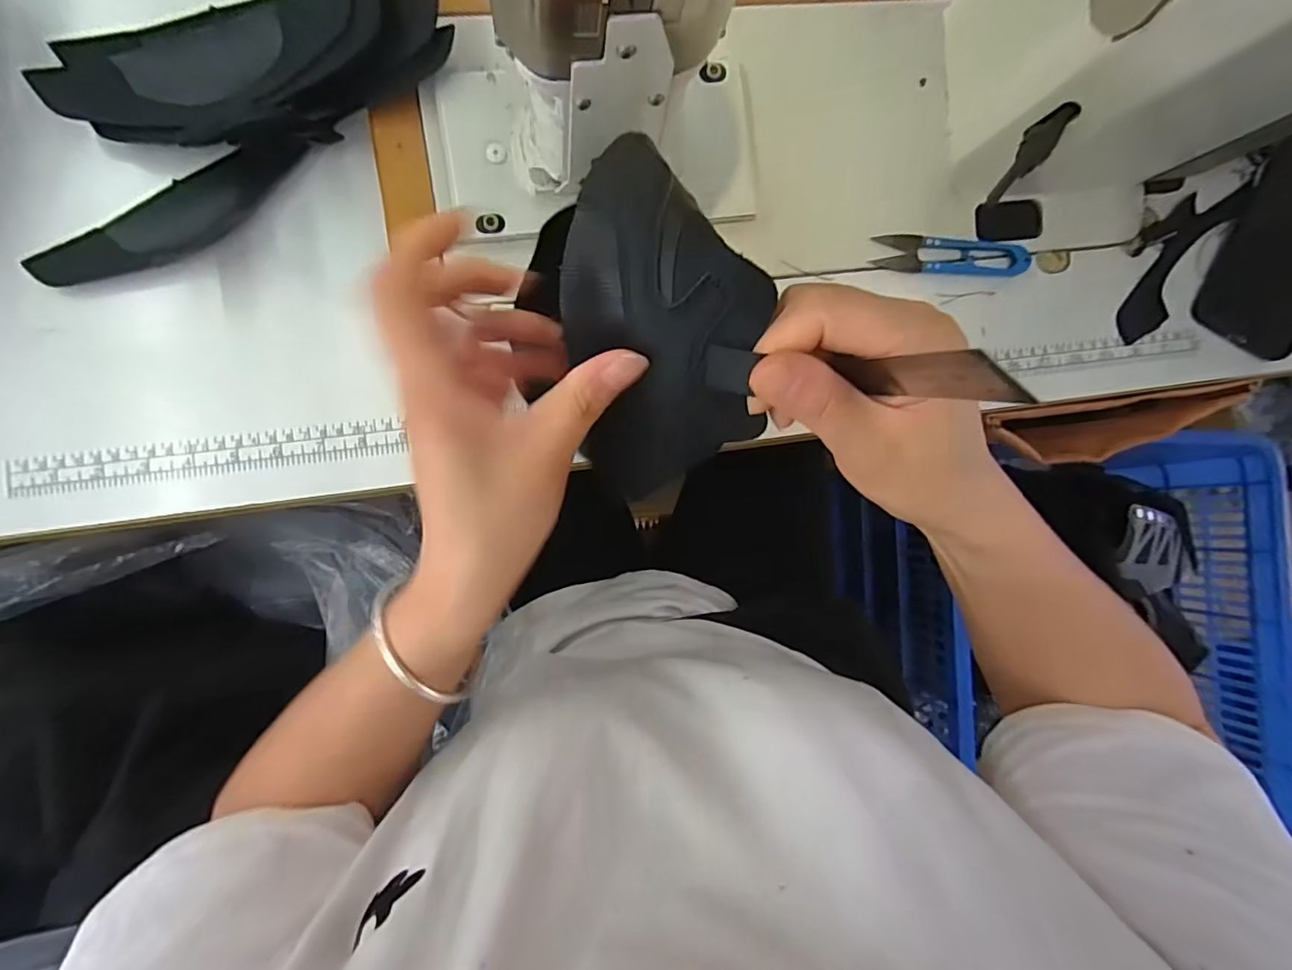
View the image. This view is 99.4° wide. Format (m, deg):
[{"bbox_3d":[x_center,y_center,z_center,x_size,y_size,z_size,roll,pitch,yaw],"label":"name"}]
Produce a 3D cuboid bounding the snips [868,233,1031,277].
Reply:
[{"bbox_3d":[0.223,-0.168,0.401,0.113,0.008,0.027,0,87,-6],"label":"snips"}]

